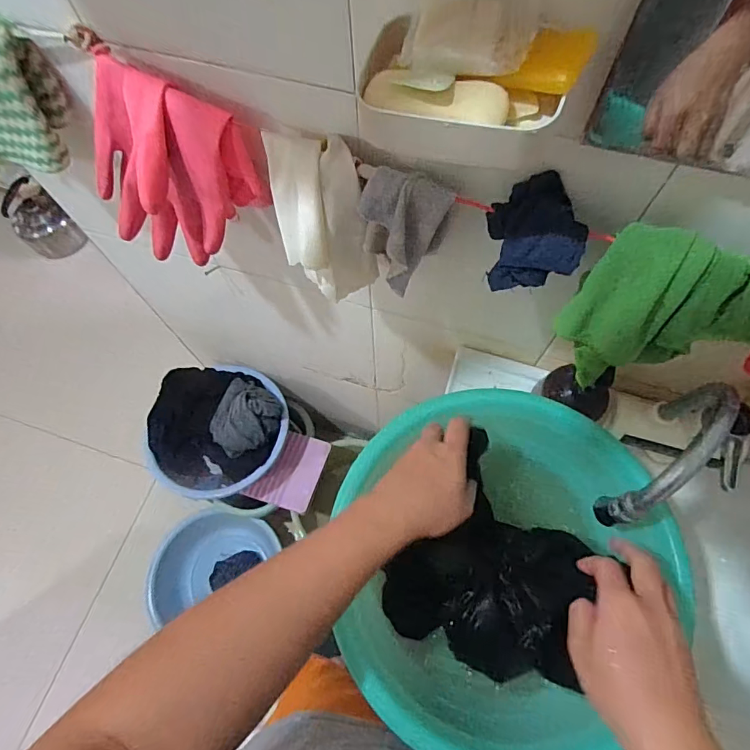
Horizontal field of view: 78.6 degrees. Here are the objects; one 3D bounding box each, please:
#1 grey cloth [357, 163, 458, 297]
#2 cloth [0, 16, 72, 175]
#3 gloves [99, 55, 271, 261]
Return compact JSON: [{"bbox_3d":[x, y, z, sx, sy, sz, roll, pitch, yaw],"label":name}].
[{"bbox_3d":[0.029,-0.129,0.434,0.082,0.122,0.052,4,67,4],"label":"grey cloth"},{"bbox_3d":[-0.381,-0.281,0.462,0.123,0.135,0.056,12,68,7],"label":"cloth"},{"bbox_3d":[-0.202,-0.194,0.452,0.160,0.150,0.093,19,69,10],"label":"gloves"}]

